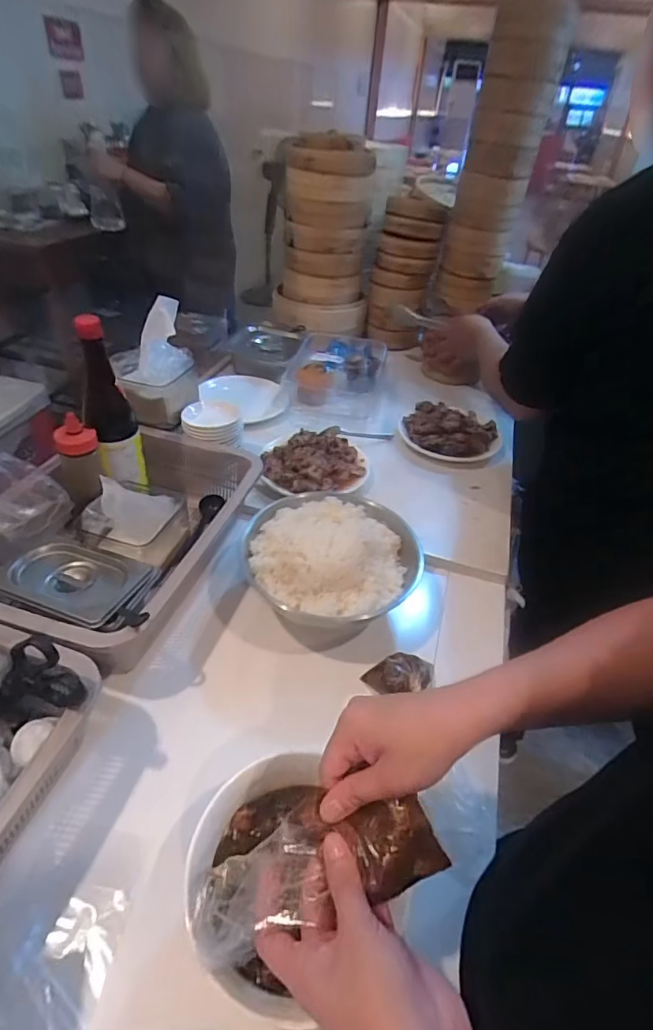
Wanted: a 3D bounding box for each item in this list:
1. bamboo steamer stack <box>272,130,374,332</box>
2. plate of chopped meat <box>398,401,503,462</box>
[{"bbox_3d":[-0.004,-0.686,1.231,0.226,0.402,0.274,4,40,-2],"label":"bamboo steamer stack"},{"bbox_3d":[0.244,-0.165,0.986,0.185,0.046,0.177,3,40,-3],"label":"plate of chopped meat"}]

